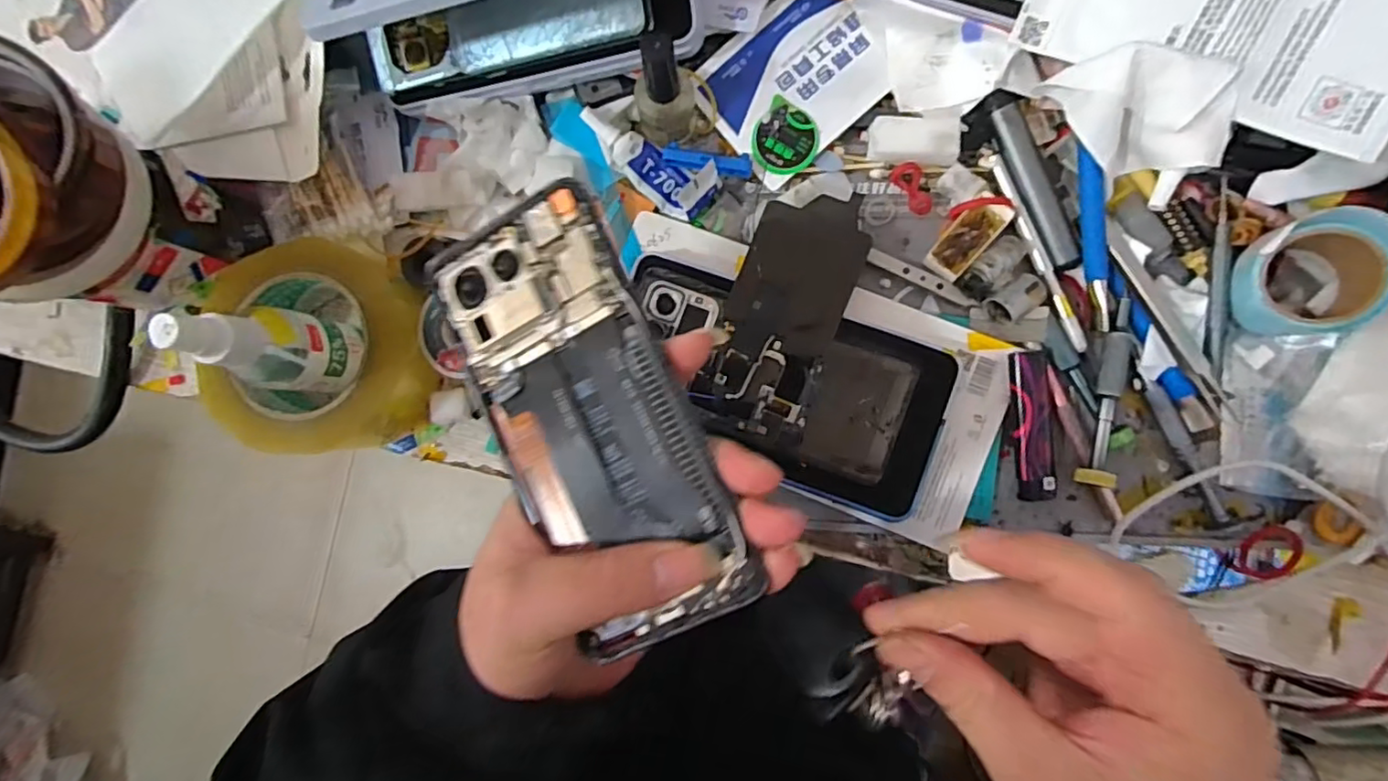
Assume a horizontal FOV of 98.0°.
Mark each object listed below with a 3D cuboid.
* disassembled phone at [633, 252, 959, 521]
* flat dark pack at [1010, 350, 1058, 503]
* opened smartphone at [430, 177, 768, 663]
[{"bbox_3d":[0.045,-0.003,0.335,0.180,0.015,0.093,21,89,5],"label":"disassembled phone"},{"bbox_3d":[0.186,0.020,0.327,0.021,0.010,0.080,-5,87,5],"label":"flat dark pack"},{"bbox_3d":[-0.038,0.008,0.217,0.072,0.012,0.163,-29,81,3],"label":"opened smartphone"}]

